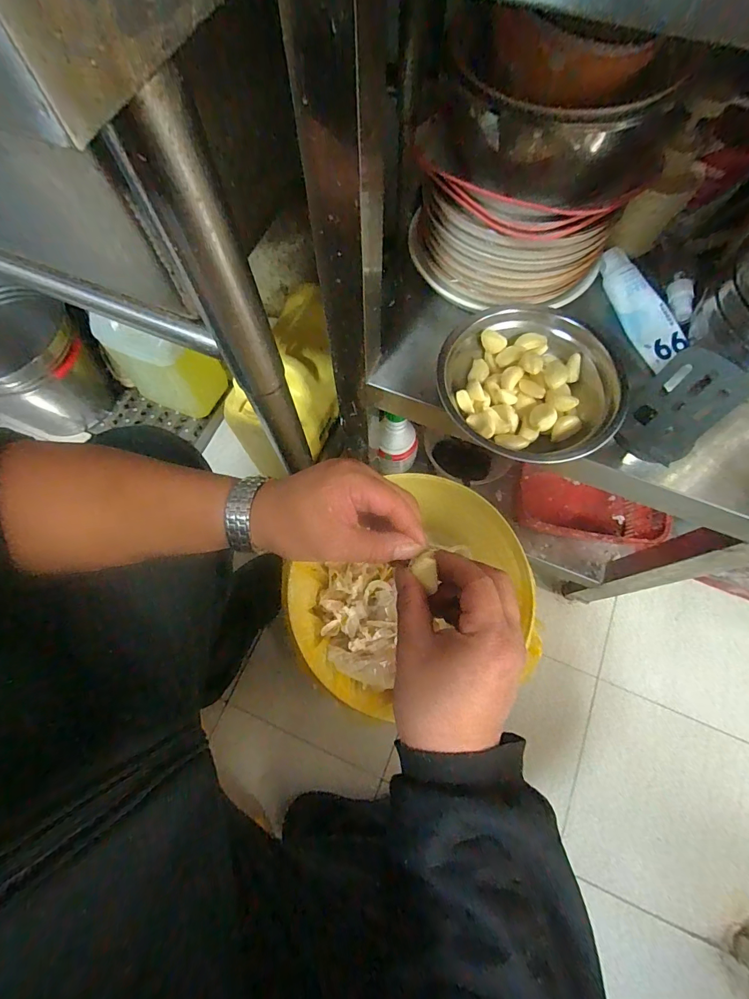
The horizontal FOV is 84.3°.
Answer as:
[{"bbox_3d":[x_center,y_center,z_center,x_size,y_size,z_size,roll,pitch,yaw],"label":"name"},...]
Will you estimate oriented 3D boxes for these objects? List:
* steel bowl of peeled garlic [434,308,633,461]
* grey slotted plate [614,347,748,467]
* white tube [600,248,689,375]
[{"bbox_3d":[0.139,-0.105,0.380,0.158,0.042,0.154,0,71,1],"label":"steel bowl of peeled garlic"},{"bbox_3d":[0.251,-0.074,0.345,0.065,0.091,0.008,29,41,8],"label":"grey slotted plate"},{"bbox_3d":[0.273,-0.194,0.419,0.044,0.026,0.124,-19,72,-6],"label":"white tube"}]

